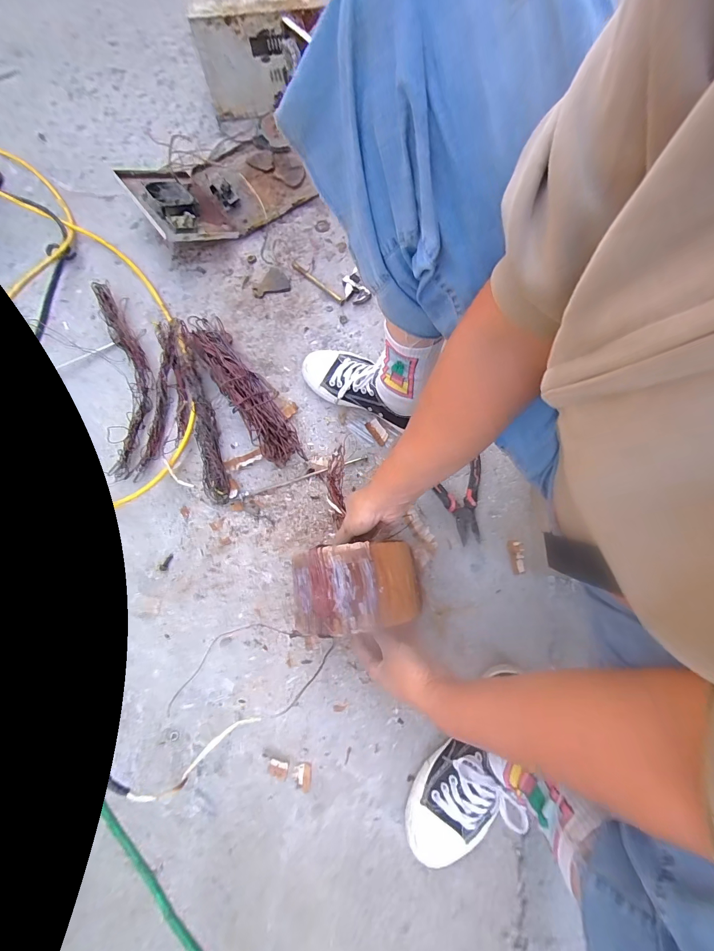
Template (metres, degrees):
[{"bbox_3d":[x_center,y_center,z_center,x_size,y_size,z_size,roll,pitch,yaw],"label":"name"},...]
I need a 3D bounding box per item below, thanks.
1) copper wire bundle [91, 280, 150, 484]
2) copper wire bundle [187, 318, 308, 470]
[{"bbox_3d":[-0.410,-0.186,0.614,0.085,0.042,0.387,-12,75,-5],"label":"copper wire bundle"},{"bbox_3d":[-0.201,-0.158,0.604,0.077,0.073,0.314,-32,78,-10],"label":"copper wire bundle"}]

